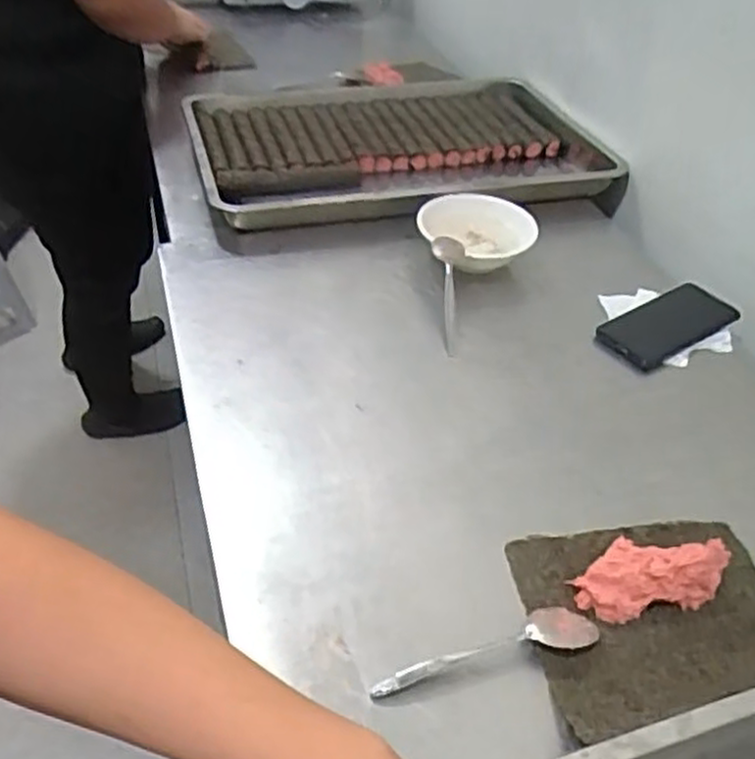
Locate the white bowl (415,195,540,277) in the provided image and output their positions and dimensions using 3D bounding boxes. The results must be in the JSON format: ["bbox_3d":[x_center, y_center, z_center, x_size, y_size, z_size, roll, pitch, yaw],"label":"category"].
[{"bbox_3d":[0.120,-0.176,0.935,0.128,0.054,0.128,2,42,-2],"label":"white bowl"}]

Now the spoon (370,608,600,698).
[{"bbox_3d":[0.078,0.192,0.545,0.173,0.018,0.038,-7,43,-12],"label":"spoon"}]

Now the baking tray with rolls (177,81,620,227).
[{"bbox_3d":[0.033,-0.355,1.138,0.594,0.054,0.432,-6,43,-11],"label":"baking tray with rolls"}]

